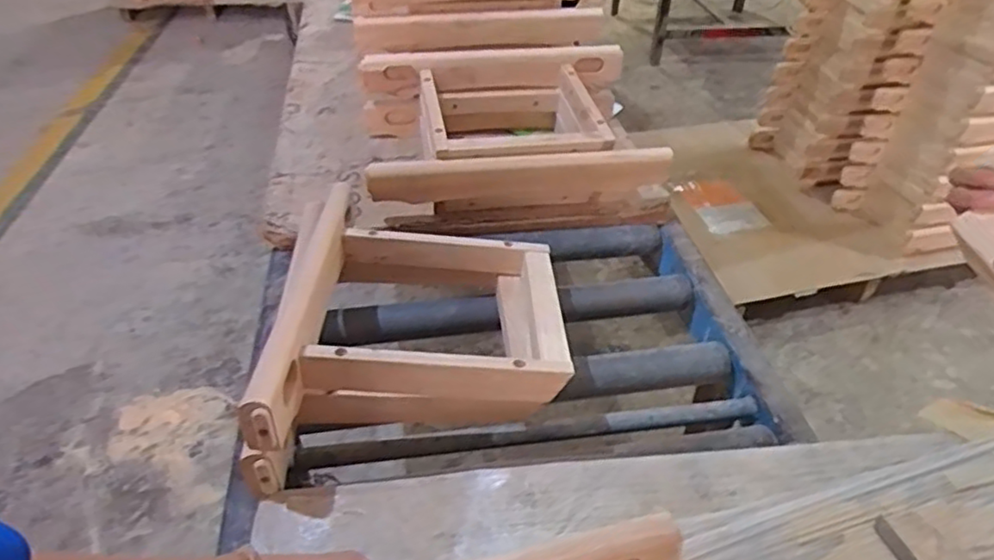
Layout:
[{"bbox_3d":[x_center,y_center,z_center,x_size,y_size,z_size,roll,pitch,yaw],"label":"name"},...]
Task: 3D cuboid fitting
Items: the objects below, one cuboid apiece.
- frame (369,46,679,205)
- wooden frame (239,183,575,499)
[{"bbox_3d":[0.017,-0.277,1.200,0.494,0.145,0.340,-6,41,-9],"label":"frame"},{"bbox_3d":[-0.102,0.041,0.836,0.360,0.155,0.466,1,40,-1],"label":"wooden frame"}]

